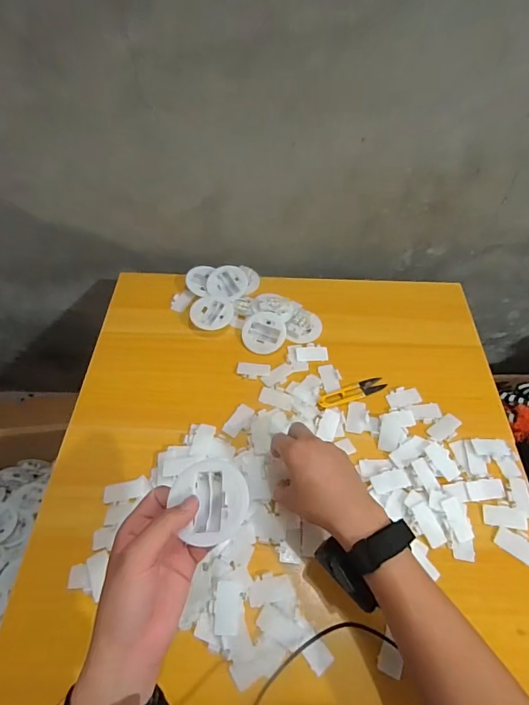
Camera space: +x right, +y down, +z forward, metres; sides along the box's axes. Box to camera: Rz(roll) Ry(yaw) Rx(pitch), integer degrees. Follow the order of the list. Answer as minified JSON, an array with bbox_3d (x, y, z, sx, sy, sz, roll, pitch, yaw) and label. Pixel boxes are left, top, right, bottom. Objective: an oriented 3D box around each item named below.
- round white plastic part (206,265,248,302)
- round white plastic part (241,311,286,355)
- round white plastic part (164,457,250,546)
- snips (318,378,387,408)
[{"bbox_3d":[-0.062,-0.116,0.676,0.066,0.013,0.066,1,55,-1],"label":"round white plastic part"},{"bbox_3d":[-0.001,-0.031,0.633,0.067,0.006,0.069,-3,70,7],"label":"round white plastic part"},{"bbox_3d":[-0.045,0.123,0.342,0.061,0.011,0.067,1,55,-1],"label":"round white plastic part"},{"bbox_3d":[0.124,0.057,0.581,0.104,0.006,0.025,-20,58,-16],"label":"snips"}]

